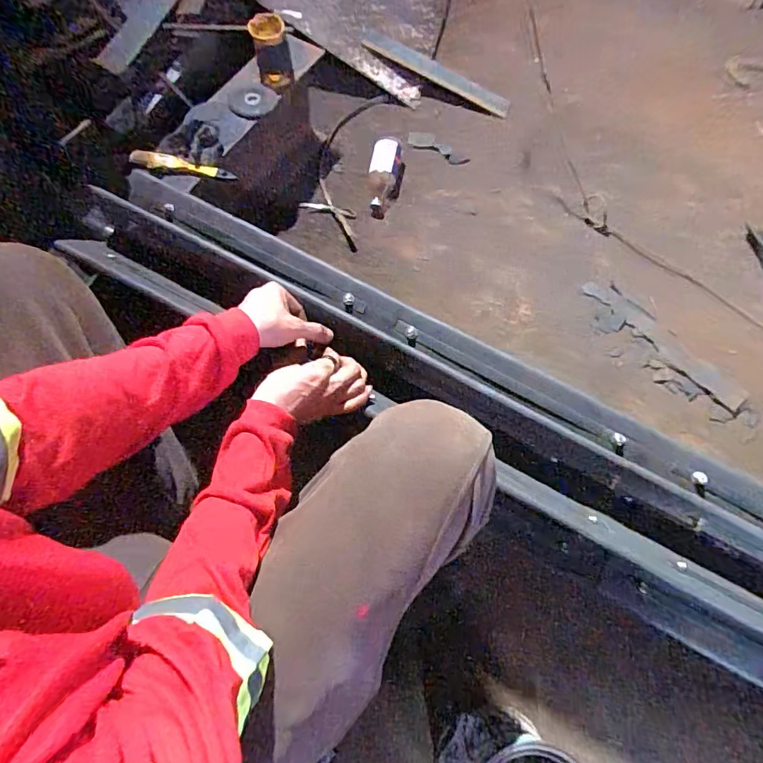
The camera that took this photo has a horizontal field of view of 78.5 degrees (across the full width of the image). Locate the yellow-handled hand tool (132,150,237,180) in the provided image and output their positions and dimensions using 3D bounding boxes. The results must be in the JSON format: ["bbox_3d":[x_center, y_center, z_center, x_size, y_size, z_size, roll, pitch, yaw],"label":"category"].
[{"bbox_3d":[-0.333,-0.360,0.782,0.171,0.021,0.026,10,69,-1],"label":"yellow-handled hand tool"}]

